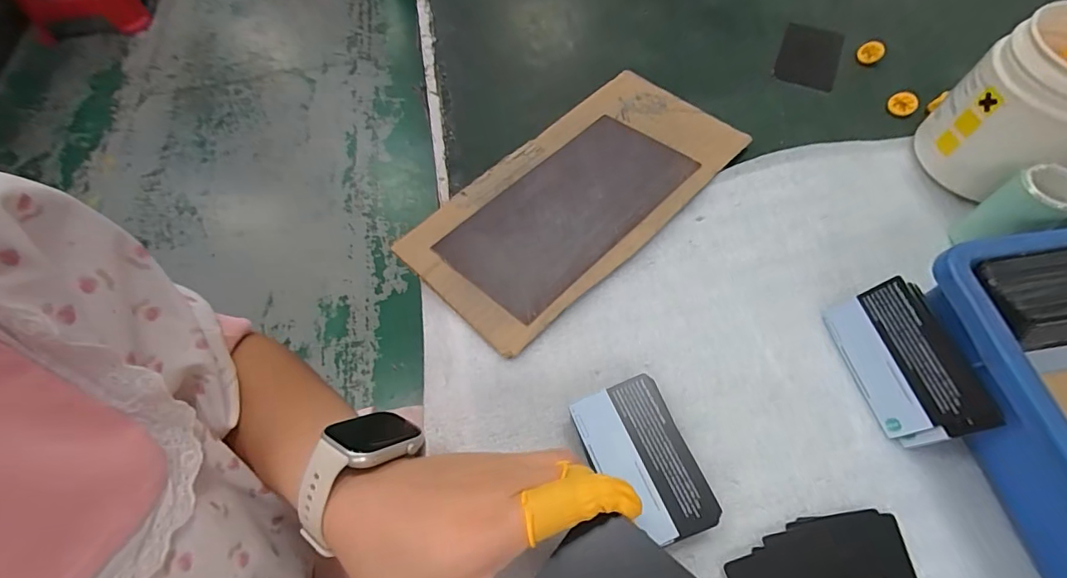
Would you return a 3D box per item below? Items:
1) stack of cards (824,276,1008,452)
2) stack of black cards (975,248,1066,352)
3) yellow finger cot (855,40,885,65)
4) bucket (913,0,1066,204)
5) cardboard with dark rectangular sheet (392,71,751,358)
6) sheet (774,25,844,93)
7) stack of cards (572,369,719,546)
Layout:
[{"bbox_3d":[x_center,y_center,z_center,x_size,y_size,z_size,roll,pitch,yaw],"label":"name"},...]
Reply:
[{"bbox_3d":[0.223,0.043,0.283,0.009,0.055,0.091,3,58,-29],"label":"stack of cards"},{"bbox_3d":[0.295,0.011,0.273,0.093,0.054,0.046,-9,62,-2],"label":"stack of black cards"},{"bbox_3d":[0.310,-0.218,0.430,0.020,0.013,0.015,26,66,15],"label":"yellow finger cot"},{"bbox_3d":[0.350,-0.125,0.329,0.087,0.102,0.090,-1,62,2],"label":"bucket"},{"bbox_3d":[0.037,-0.076,0.374,0.271,0.009,0.131,-40,67,-17],"label":"cardboard with dark rectangular sheet"},{"bbox_3d":[0.261,-0.221,0.444,0.053,0.004,0.080,19,65,12],"label":"sheet"},{"bbox_3d":[0.062,0.100,0.275,0.054,0.023,0.087,-21,63,-8],"label":"stack of cards"}]

